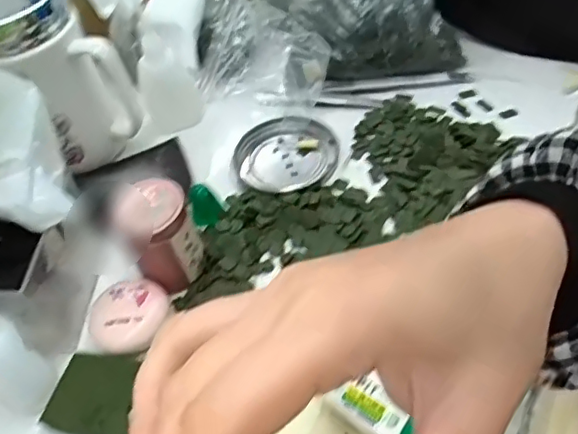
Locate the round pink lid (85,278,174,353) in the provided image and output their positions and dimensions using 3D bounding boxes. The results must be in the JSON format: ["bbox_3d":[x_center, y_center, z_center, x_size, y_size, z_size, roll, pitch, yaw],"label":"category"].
[{"bbox_3d":[-0.098,0.059,0.355,0.046,0.018,0.047,-6,49,7],"label":"round pink lid"}]

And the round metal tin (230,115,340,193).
[{"bbox_3d":[-0.003,-0.048,0.446,0.077,0.014,0.074,24,58,29],"label":"round metal tin"}]

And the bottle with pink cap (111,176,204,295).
[{"bbox_3d":[-0.081,0.011,0.362,0.042,0.060,0.041,-6,49,7],"label":"bottle with pink cap"}]

